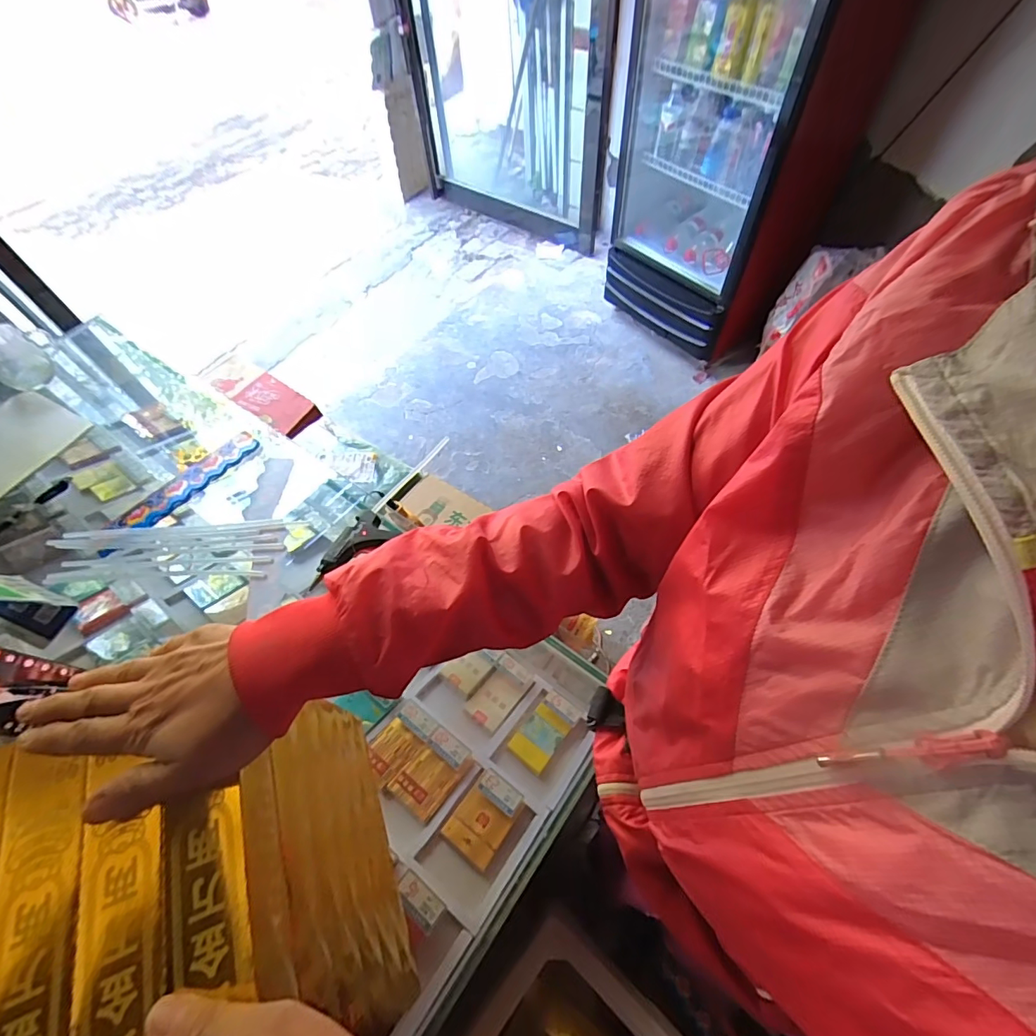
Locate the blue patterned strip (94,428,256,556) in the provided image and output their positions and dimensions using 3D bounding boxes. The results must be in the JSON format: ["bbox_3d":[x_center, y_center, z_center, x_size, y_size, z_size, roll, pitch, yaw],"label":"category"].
[{"bbox_3d":[-0.482,-0.043,0.685,0.047,0.014,0.239,37,67,17],"label":"blue patterned strip"}]

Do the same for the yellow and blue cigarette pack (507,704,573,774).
[{"bbox_3d":[0.030,0.307,0.674,0.056,0.017,0.077,35,67,22],"label":"yellow and blue cigarette pack"}]

